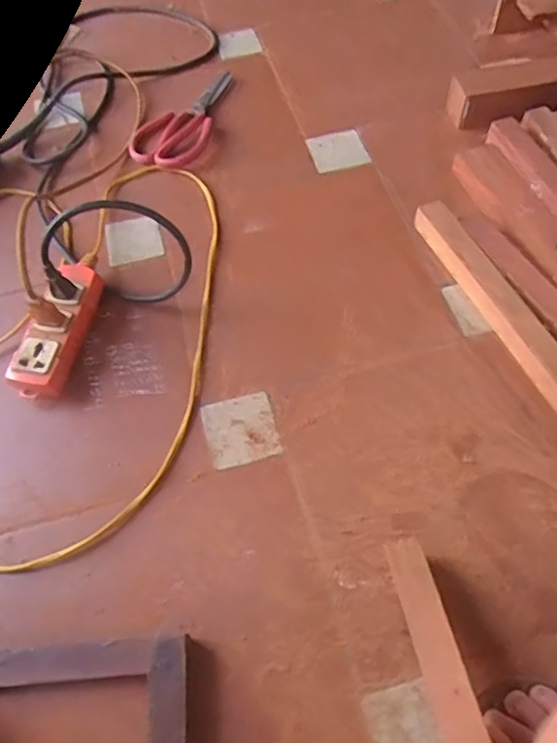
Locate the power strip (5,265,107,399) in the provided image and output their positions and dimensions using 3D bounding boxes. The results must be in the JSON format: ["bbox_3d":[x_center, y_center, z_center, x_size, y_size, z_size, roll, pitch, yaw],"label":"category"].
[{"bbox_3d":[-0.250,-0.047,0.681,0.062,0.048,0.166,10,60,10],"label":"power strip"}]

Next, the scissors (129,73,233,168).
[{"bbox_3d":[-0.140,-0.377,0.875,0.102,0.021,0.203,14,61,12],"label":"scissors"}]

